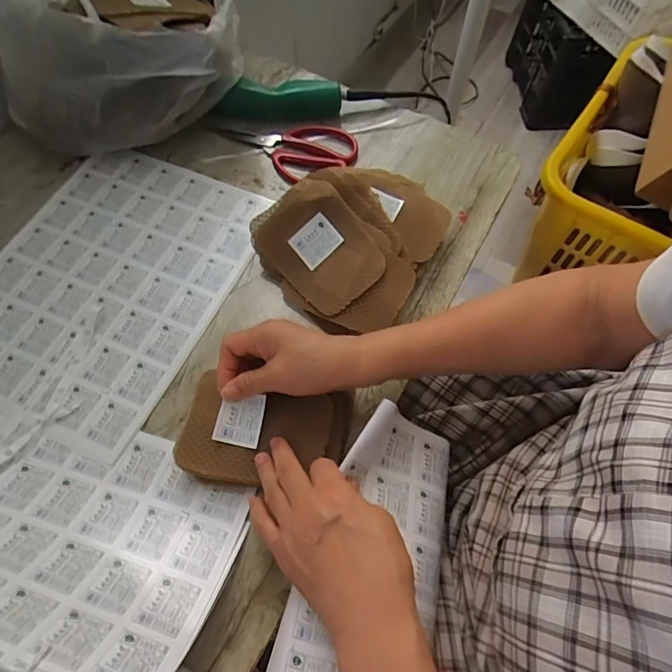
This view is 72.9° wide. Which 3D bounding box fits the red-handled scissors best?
[{"bbox_3d":[-0.065,-0.229,0.563,0.178,0.009,0.087,1,63,1],"label":"red-handled scissors"}]

